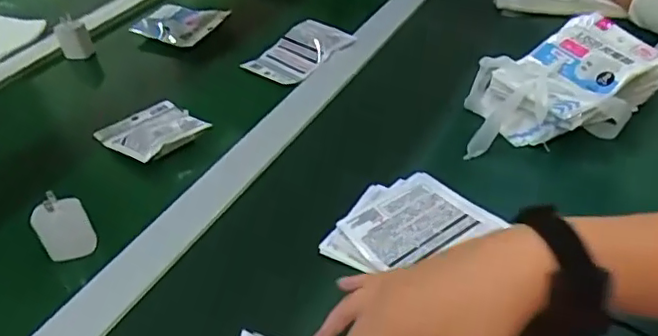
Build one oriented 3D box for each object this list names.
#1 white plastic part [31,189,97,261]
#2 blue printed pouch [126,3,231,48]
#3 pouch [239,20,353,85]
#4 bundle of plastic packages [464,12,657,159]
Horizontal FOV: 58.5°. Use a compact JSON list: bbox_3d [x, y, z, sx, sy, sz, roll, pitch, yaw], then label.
[{"bbox_3d":[-0.237,0.053,0.526,0.043,0.063,0.009,-33,24,-25],"label":"white plastic part"},{"bbox_3d":[-0.220,-0.215,0.873,0.129,0.017,0.081,19,58,23],"label":"blue printed pouch"},{"bbox_3d":[-0.044,-0.158,0.779,0.102,0.032,0.116,28,50,35],"label":"pouch"},{"bbox_3d":[0.234,-0.084,0.607,0.222,0.069,0.127,-15,40,-10],"label":"bundle of plastic packages"}]

